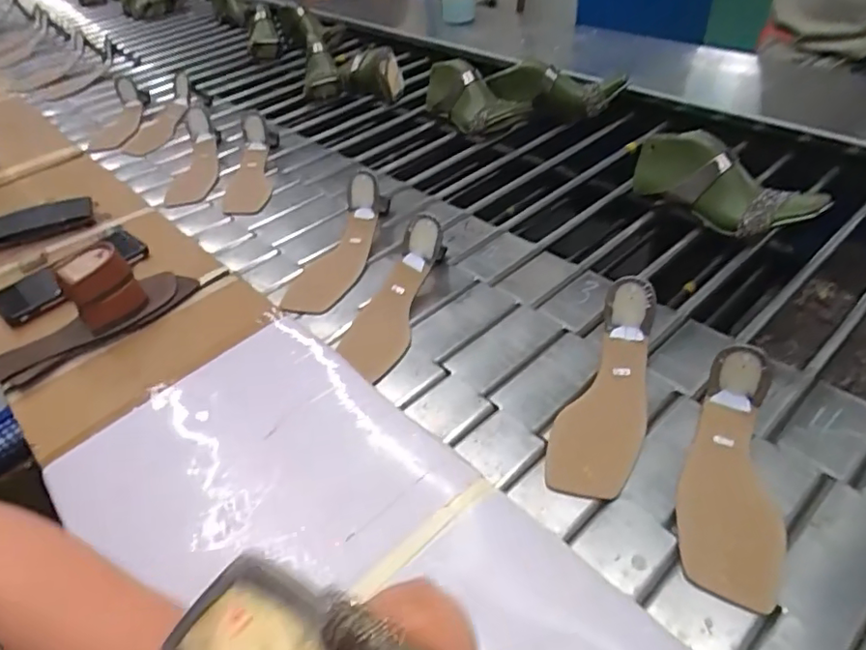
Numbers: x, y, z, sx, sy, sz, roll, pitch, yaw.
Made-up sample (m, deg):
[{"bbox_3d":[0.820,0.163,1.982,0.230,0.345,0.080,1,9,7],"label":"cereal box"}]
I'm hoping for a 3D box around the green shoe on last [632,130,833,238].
[{"bbox_3d":[0.350,-0.172,0.702,0.062,0.094,0.223,-36,51,-28],"label":"green shoe on last"}]

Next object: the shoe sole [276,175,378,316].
[{"bbox_3d":[-0.118,-0.109,0.708,0.079,0.080,0.215,17,48,22],"label":"shoe sole"}]

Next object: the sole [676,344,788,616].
[{"bbox_3d":[0.238,0.110,0.449,0.075,0.053,0.207,10,58,16],"label":"sole"}]

